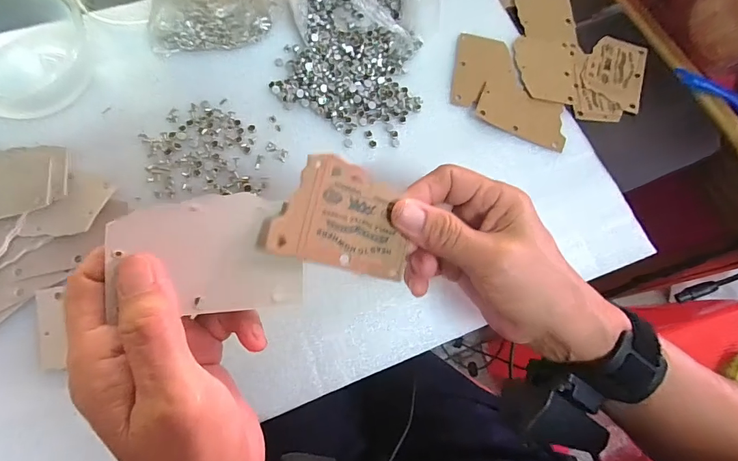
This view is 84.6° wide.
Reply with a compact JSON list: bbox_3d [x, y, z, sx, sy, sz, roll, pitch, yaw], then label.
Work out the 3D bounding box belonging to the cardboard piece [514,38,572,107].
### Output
[{"bbox_3d":[0.160,-0.150,0.369,0.055,0.004,0.079,10,71,0],"label":"cardboard piece"}]

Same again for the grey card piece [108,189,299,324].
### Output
[{"bbox_3d":[-0.071,0.012,0.190,0.084,0.004,0.054,-1,96,-32],"label":"grey card piece"}]

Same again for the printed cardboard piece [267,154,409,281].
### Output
[{"bbox_3d":[-0.009,-0.007,0.212,0.076,0.004,0.052,16,82,-28],"label":"printed cardboard piece"}]

